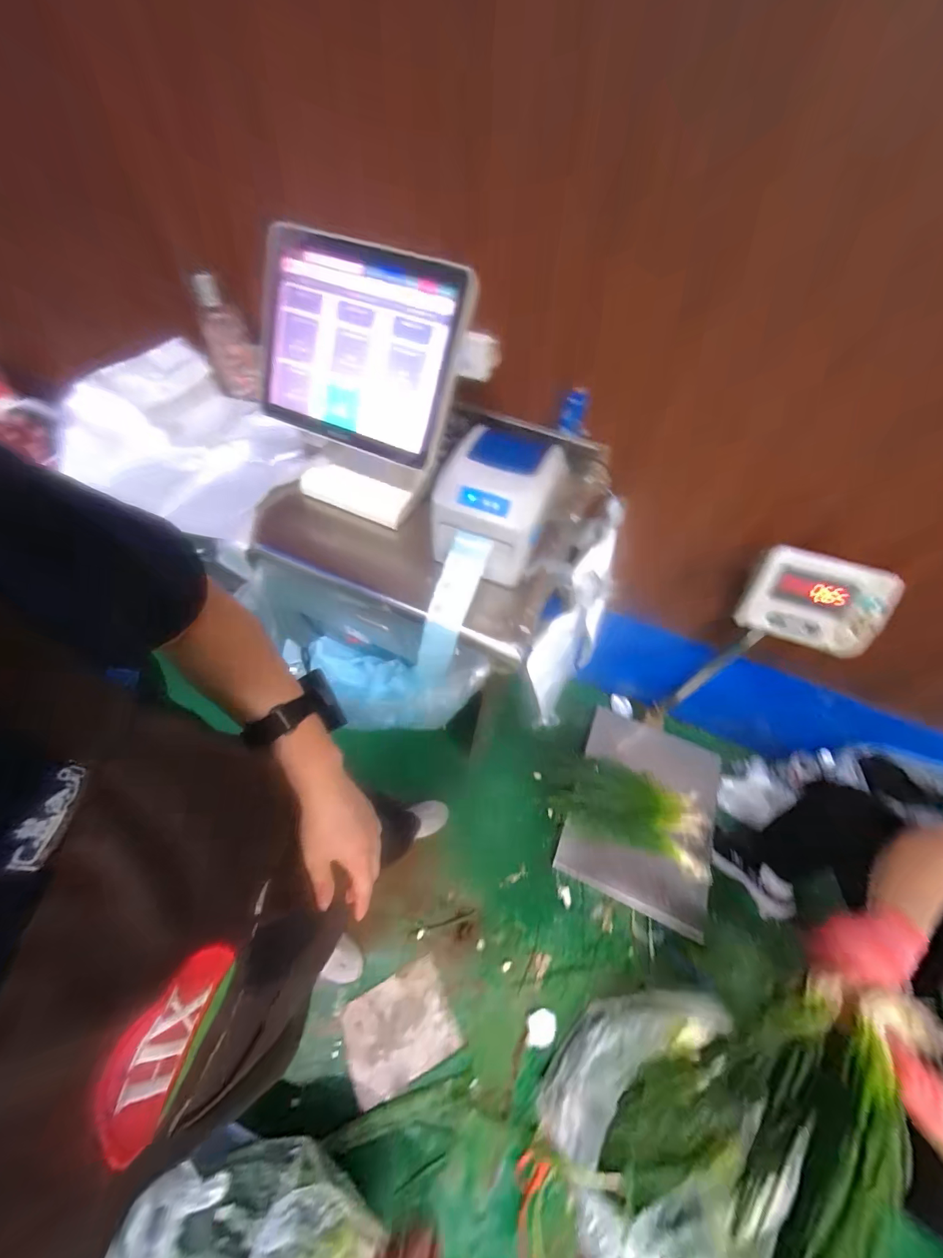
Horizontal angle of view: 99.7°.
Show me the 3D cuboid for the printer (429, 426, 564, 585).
[{"bbox_3d":[0.046,-0.217,0.696,0.168,0.153,0.204,23,58,12],"label":"printer"}]

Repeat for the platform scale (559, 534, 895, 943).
[{"bbox_3d":[0.487,0.291,0.891,0.369,0.723,0.605,17,57,8],"label":"platform scale"}]

